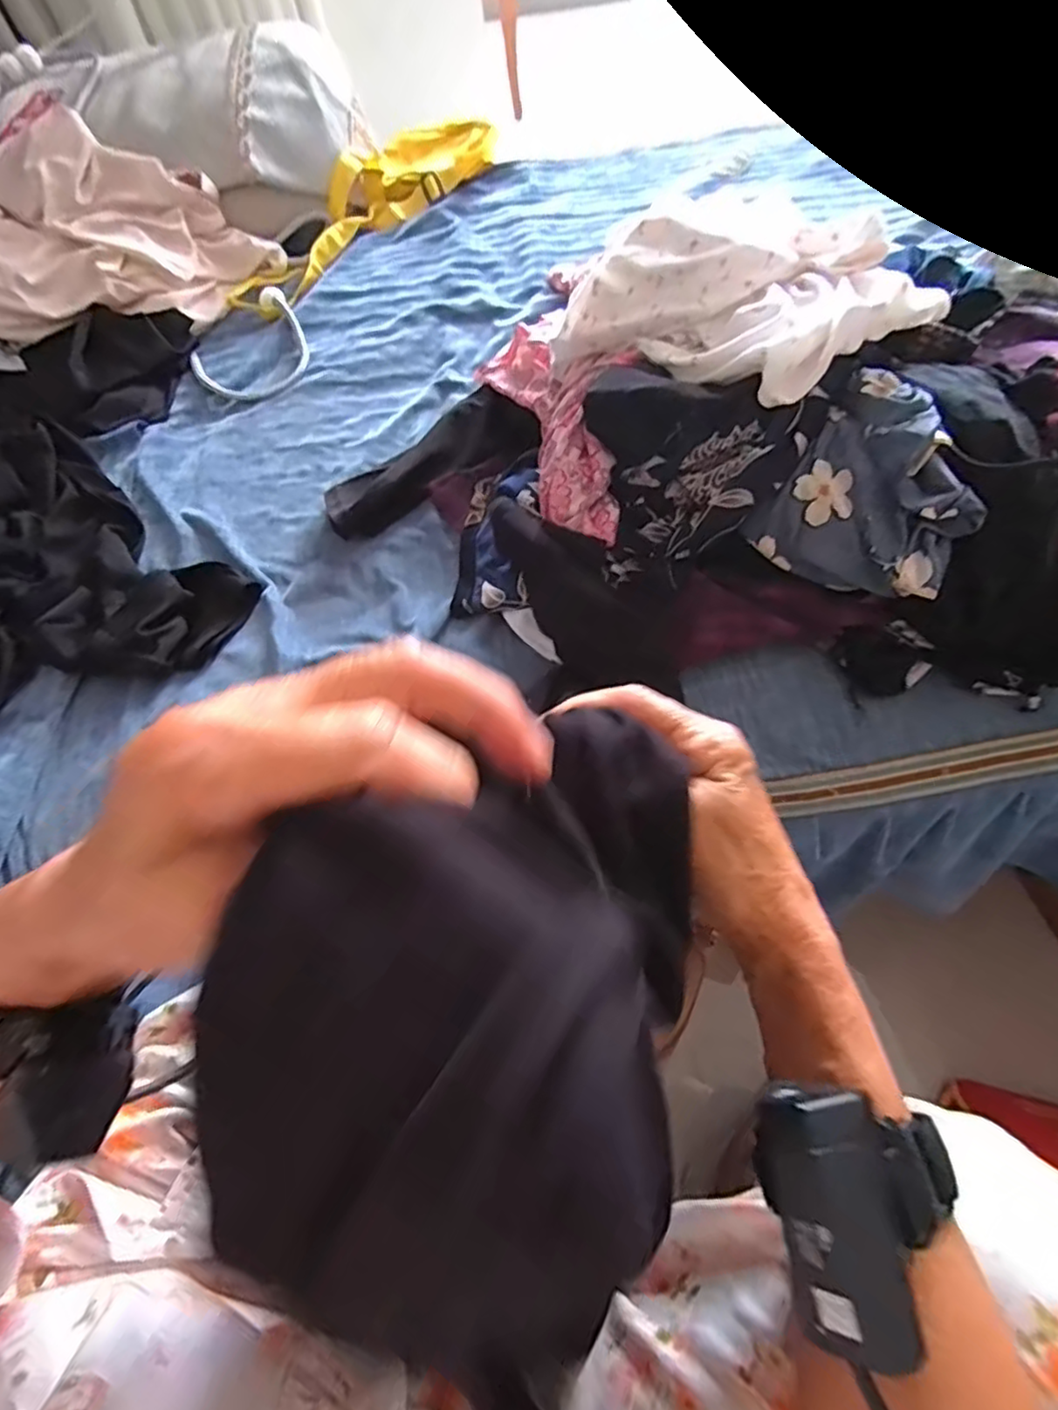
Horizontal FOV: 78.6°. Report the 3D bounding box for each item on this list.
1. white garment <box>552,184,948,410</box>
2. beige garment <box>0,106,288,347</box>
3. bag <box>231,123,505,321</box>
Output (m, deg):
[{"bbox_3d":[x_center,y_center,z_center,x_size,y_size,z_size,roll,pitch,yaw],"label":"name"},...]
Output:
[{"bbox_3d":[0.153,-0.290,0.453,0.228,0.074,0.155,35,70,20],"label":"white garment"},{"bbox_3d":[-0.467,-0.518,0.696,0.332,0.109,0.199,-18,62,-5],"label":"beige garment"},{"bbox_3d":[-0.192,-0.601,0.769,0.153,0.066,0.388,30,68,19],"label":"bag"}]

